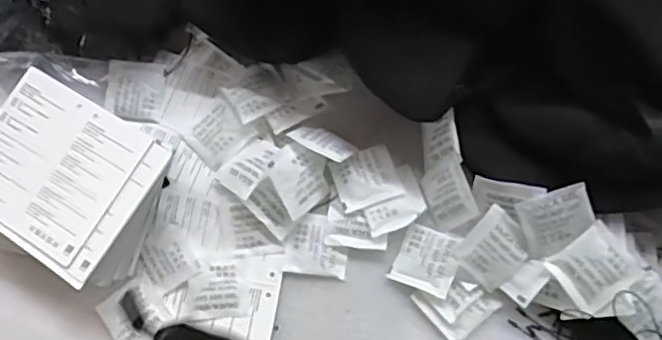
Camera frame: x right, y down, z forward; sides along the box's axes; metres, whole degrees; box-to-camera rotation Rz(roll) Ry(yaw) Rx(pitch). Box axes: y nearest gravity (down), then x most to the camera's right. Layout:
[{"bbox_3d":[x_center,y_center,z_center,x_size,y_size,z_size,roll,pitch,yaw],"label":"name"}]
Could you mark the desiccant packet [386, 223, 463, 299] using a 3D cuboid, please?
[{"bbox_3d":[0.060,0.056,0.391,0.039,0.004,0.038,18,77,29],"label":"desiccant packet"}]

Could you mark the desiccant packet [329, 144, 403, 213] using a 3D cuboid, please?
[{"bbox_3d":[0.023,0.006,0.408,0.041,0.010,0.037,-20,76,-1],"label":"desiccant packet"}]

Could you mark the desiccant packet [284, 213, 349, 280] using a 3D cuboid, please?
[{"bbox_3d":[-0.009,0.049,0.404,0.039,0.004,0.039,7,77,5],"label":"desiccant packet"}]

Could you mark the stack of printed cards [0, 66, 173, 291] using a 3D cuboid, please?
[{"bbox_3d":[-0.166,0.006,0.396,0.119,0.040,0.098,30,81,10],"label":"stack of printed cards"}]

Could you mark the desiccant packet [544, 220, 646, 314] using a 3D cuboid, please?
[{"bbox_3d":[0.153,0.057,0.363,0.040,0.005,0.039,-39,85,7],"label":"desiccant packet"}]

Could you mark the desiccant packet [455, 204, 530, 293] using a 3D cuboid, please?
[{"bbox_3d":[0.097,0.049,0.374,0.036,0.005,0.041,39,96,-11],"label":"desiccant packet"}]

